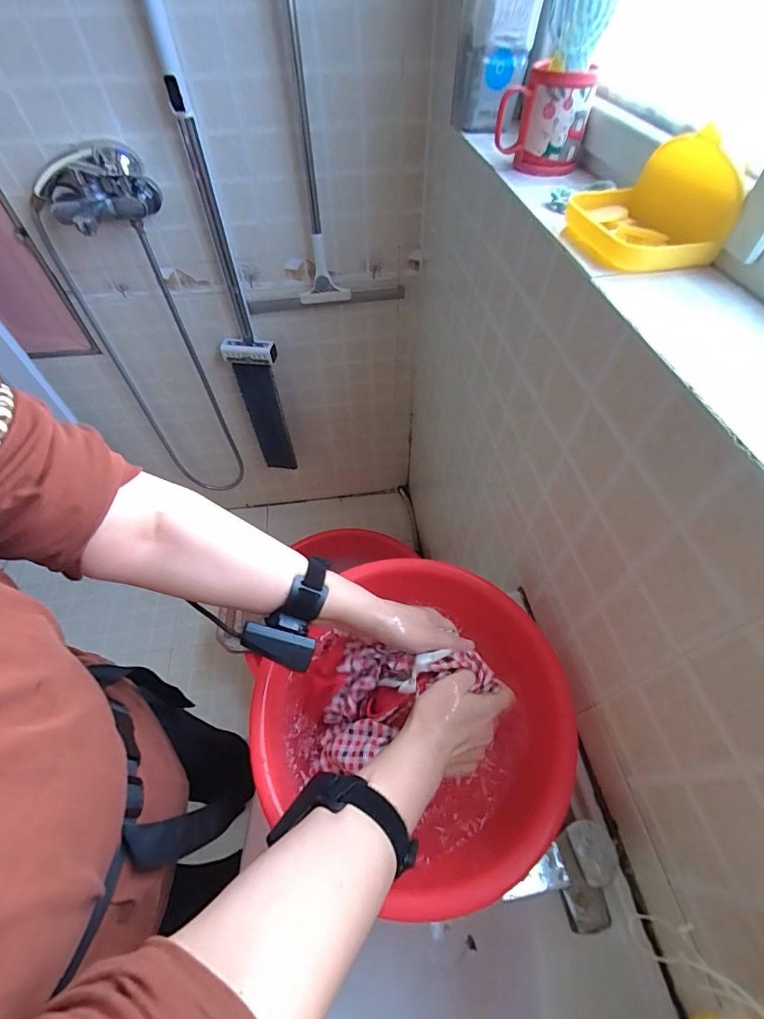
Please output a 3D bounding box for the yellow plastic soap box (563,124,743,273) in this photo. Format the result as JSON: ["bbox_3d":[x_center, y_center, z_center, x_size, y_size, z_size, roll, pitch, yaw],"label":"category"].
[{"bbox_3d":[0.259,-0.296,0.402,0.122,0.074,0.142,3,54,3],"label":"yellow plastic soap box"}]

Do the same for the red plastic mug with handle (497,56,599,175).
[{"bbox_3d":[0.204,-0.495,0.536,0.111,0.096,0.090,9,55,7],"label":"red plastic mug with handle"}]

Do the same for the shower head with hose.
[{"bbox_3d":[-0.615,-0.358,1.149,0.279,0.946,0.178,1,53,0],"label":"shower head with hose"}]

